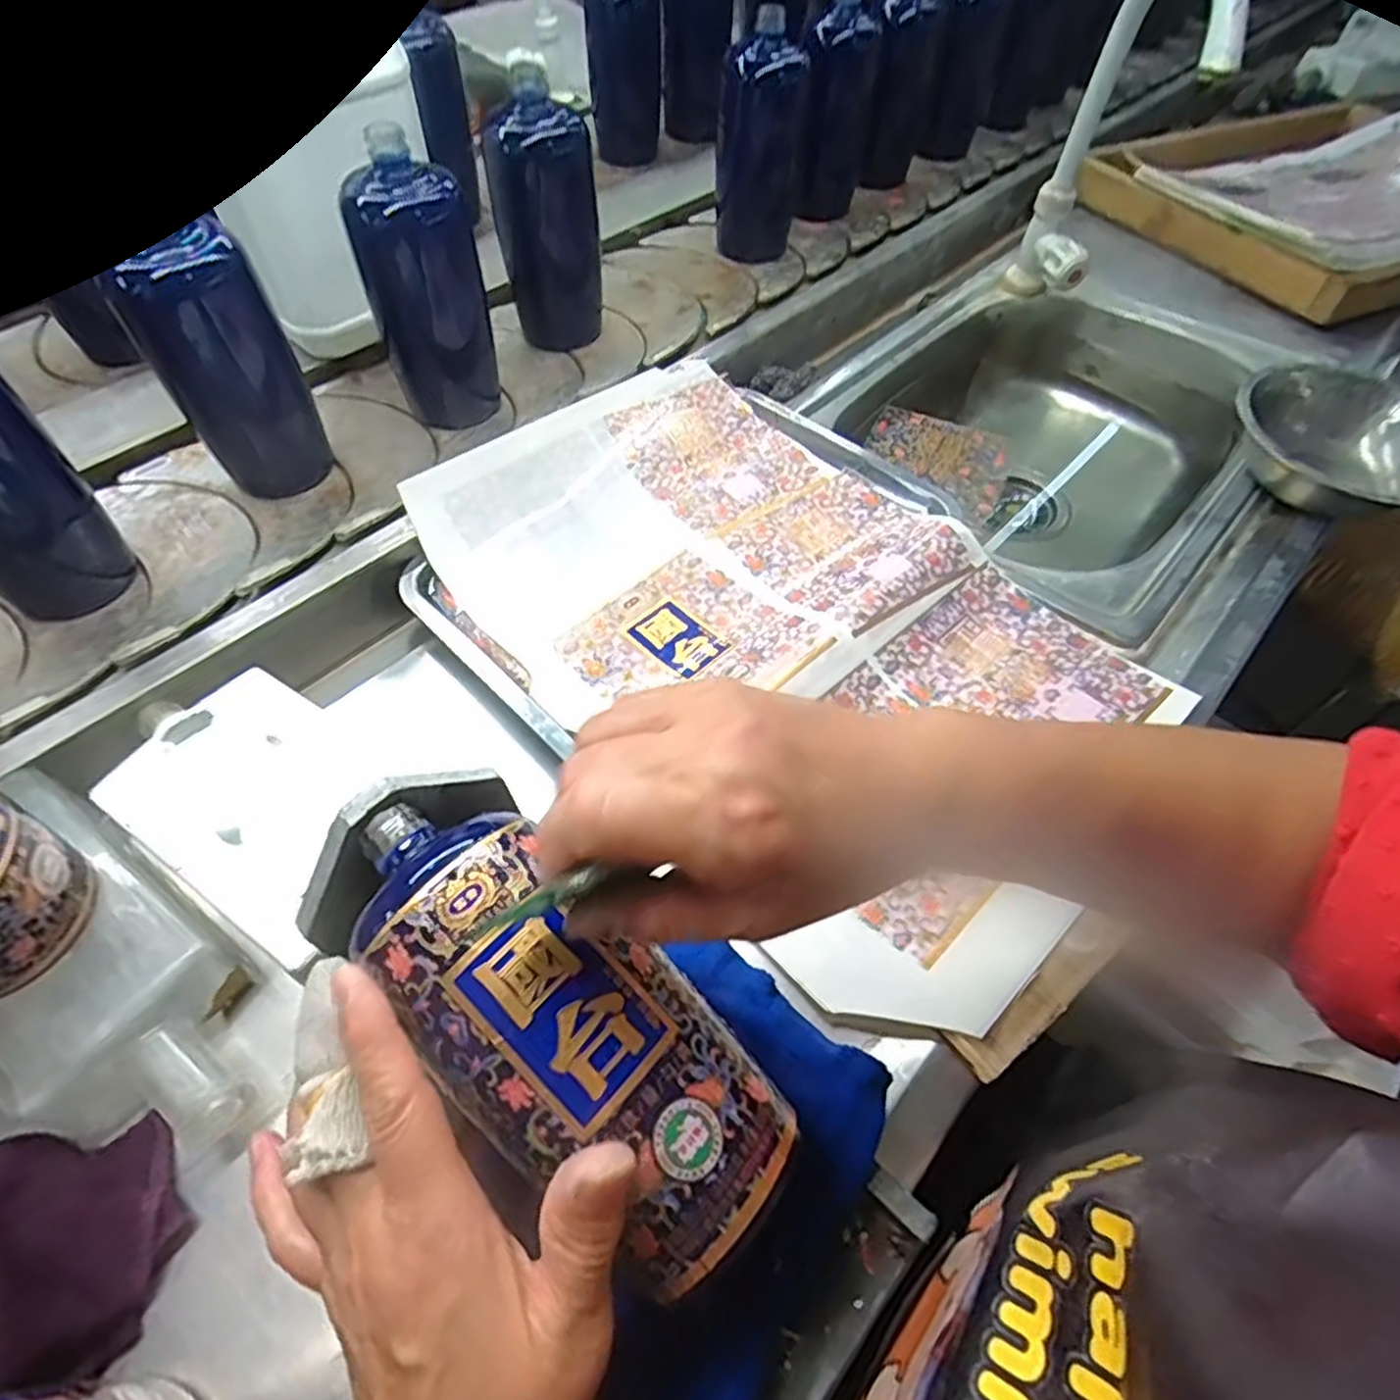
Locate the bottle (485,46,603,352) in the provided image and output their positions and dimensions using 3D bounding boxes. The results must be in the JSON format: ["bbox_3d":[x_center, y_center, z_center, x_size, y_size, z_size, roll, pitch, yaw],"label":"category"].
[{"bbox_3d":[-0.125,-0.394,0.597,0.059,0.184,0.061,37,63,21],"label":"bottle"}]

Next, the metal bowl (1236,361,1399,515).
[{"bbox_3d":[0.496,-0.197,0.568,0.154,0.060,0.147,1,56,-1],"label":"metal bowl"}]

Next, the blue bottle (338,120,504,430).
[{"bbox_3d":[-0.200,-0.296,0.537,0.058,0.178,0.067,27,60,16],"label":"blue bottle"}]

